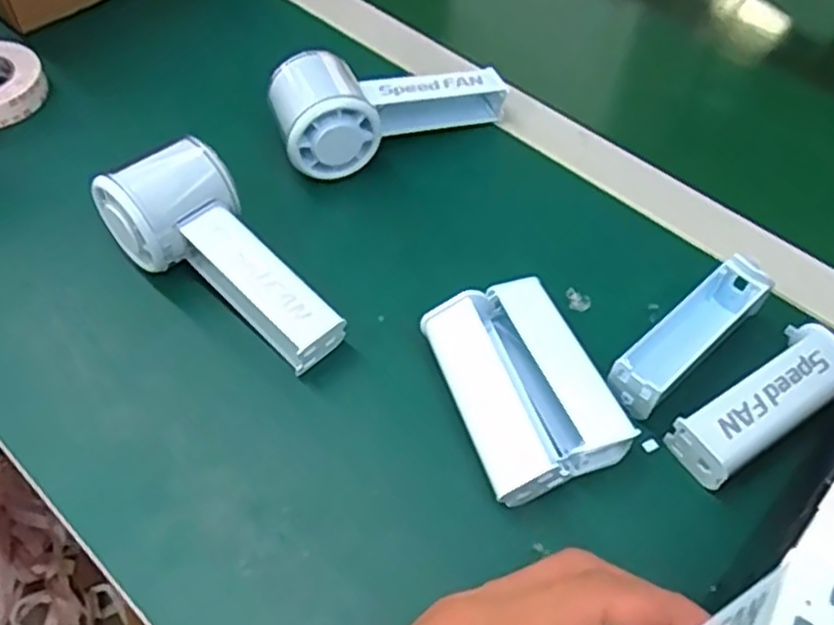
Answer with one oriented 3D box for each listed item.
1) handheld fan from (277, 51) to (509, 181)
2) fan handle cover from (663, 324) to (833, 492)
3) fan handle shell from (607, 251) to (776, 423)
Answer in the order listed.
[{"bbox_3d":[-0.012,-0.133,0.463,0.150,0.058,0.062,-12,56,-11],"label":"handheld fan"},{"bbox_3d":[0.171,0.044,0.360,0.104,0.020,0.037,-27,59,-20],"label":"fan handle cover"},{"bbox_3d":[0.141,0.012,0.379,0.102,0.031,0.026,-35,63,-24],"label":"fan handle shell"}]

